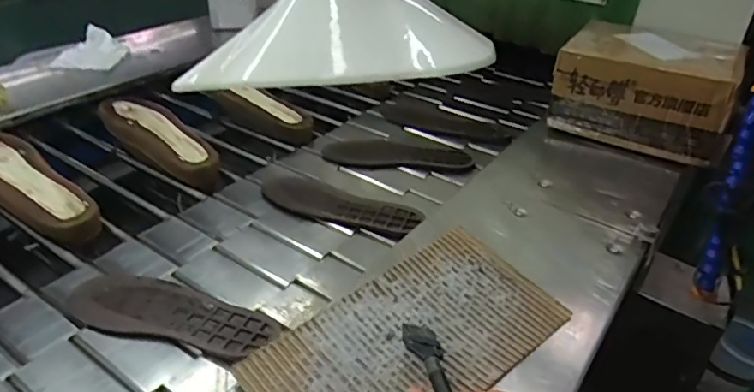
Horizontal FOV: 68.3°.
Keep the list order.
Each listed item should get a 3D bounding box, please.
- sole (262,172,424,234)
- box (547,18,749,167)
[{"bbox_3d":[-0.064,0.010,0.798,0.248,0.017,0.090,21,38,27],"label":"sole"},{"bbox_3d":[0.438,-0.176,0.913,0.258,0.145,0.185,20,34,24],"label":"box"}]

